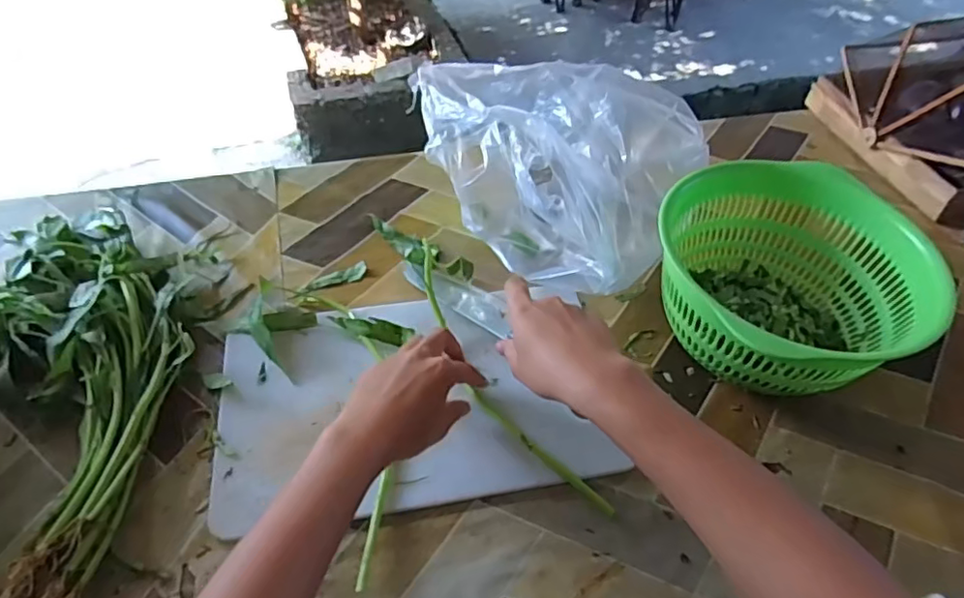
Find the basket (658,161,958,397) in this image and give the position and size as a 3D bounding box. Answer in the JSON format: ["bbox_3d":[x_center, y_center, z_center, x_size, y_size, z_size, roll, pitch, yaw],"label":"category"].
[{"bbox_3d":[0.253,-0.006,0.528,0.211,0.128,0.203,1,48,-3],"label":"basket"}]

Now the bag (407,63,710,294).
[{"bbox_3d":[0.069,-0.146,0.616,0.269,0.144,0.181,34,54,24],"label":"bag"}]

